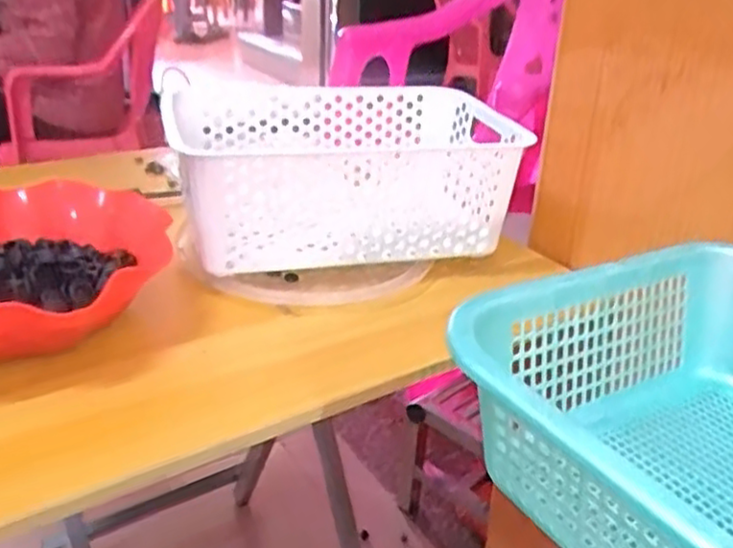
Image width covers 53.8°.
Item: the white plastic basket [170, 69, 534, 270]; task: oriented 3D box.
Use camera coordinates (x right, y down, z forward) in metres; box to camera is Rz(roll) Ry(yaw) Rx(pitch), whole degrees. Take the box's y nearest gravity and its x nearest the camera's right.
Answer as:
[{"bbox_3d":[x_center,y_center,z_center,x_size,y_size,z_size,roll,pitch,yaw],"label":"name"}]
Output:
[{"bbox_3d":[-0.025,-0.096,0.719,0.296,0.128,0.257,-5,28,-15],"label":"white plastic basket"}]

